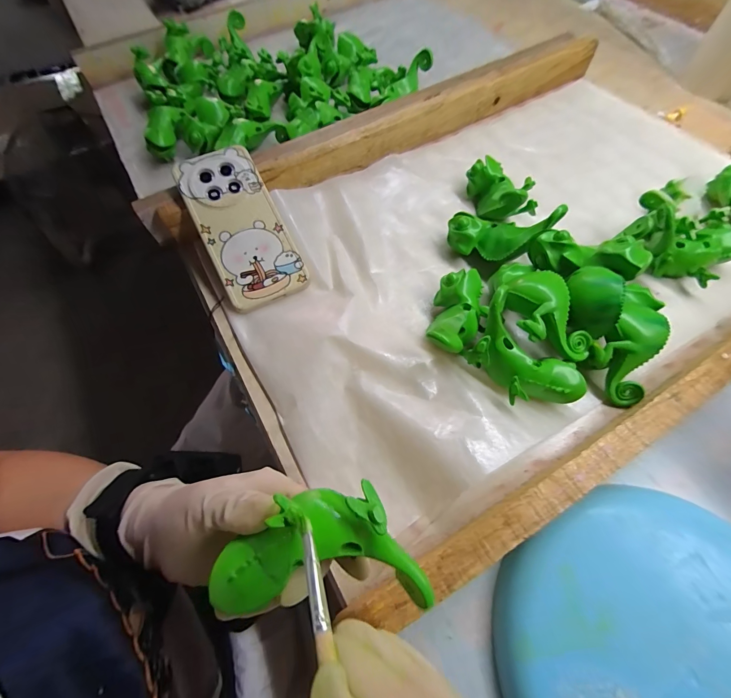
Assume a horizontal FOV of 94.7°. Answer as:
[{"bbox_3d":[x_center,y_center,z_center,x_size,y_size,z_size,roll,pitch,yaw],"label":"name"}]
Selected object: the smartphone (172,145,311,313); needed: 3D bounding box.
[{"bbox_3d":[-0.120,-0.119,0.325,0.075,0.006,0.164,-26,83,-11],"label":"smartphone"}]

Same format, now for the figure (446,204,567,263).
[{"bbox_3d":[0.121,-0.103,0.303,0.096,0.035,0.031,9,62,33],"label":"figure"}]

